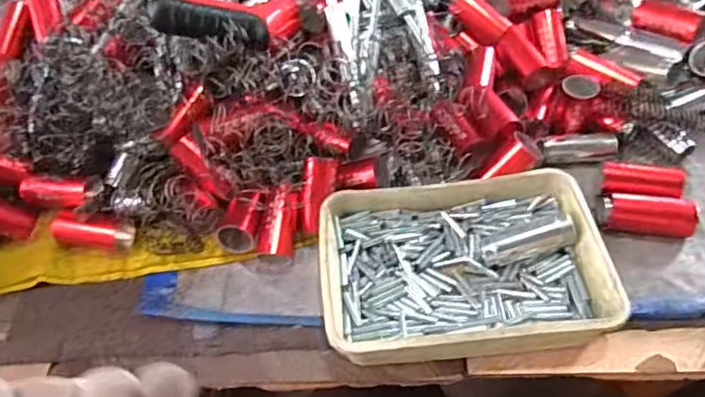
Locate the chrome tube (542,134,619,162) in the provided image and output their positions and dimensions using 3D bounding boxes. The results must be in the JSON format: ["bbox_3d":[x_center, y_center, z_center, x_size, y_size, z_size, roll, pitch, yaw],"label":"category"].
[{"bbox_3d":[0.199,-0.045,0.481,0.067,0.021,0.023,-2,52,4],"label":"chrome tube"}]

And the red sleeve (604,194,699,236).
[{"bbox_3d":[0.240,0.013,0.436,0.064,0.020,0.027,7,52,30],"label":"red sleeve"}]

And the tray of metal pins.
[{"bbox_3d":[0.080,0.049,0.407,0.202,0.039,0.140,-5,52,1],"label":"tray of metal pins"}]

